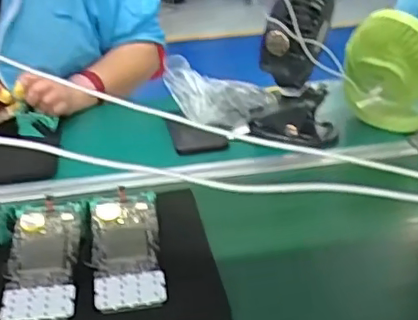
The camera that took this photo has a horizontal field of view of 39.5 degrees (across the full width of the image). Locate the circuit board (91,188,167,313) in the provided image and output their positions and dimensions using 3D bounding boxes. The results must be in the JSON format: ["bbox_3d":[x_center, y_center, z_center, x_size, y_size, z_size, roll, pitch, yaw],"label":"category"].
[{"bbox_3d":[-0.084,0.089,0.596,0.067,0.008,0.142,-4,46,-9],"label":"circuit board"}]

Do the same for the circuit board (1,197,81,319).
[{"bbox_3d":[-0.167,0.099,0.587,0.069,0.006,0.142,-4,45,-8],"label":"circuit board"}]

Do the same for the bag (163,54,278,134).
[{"bbox_3d":[0.019,-0.100,0.914,0.173,0.090,0.105,-1,28,-3],"label":"bag"}]

